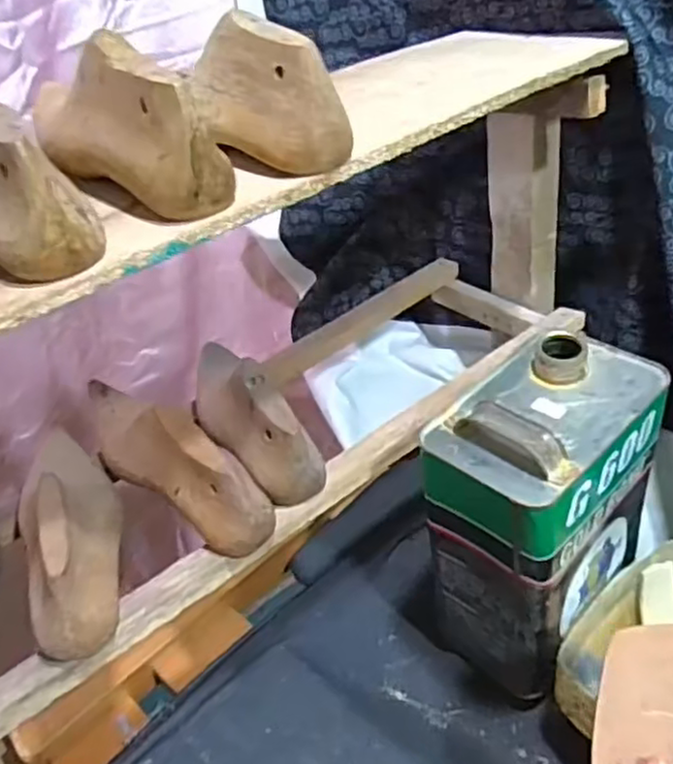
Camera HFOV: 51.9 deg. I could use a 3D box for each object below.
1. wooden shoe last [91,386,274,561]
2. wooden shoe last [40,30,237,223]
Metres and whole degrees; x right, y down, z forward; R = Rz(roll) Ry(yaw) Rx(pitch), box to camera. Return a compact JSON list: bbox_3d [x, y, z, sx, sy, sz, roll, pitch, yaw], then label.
[{"bbox_3d":[-0.141,0.050,0.548,0.058,0.072,0.244,-30,40,-30],"label":"wooden shoe last"},{"bbox_3d":[-0.137,-0.160,0.423,0.054,0.079,0.197,-29,39,-29],"label":"wooden shoe last"}]

